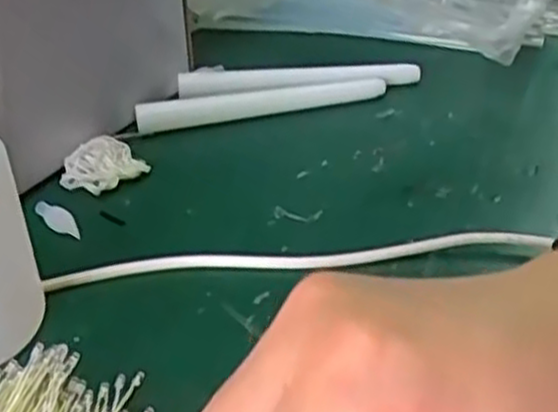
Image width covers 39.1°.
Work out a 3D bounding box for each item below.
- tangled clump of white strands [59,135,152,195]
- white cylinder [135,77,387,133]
[{"bbox_3d":[-0.095,-0.021,0.415,0.036,0.013,0.039,28,43,35],"label":"tangled clump of white strands"},{"bbox_3d":[-0.010,-0.064,0.476,0.150,0.013,0.020,-8,35,-12],"label":"white cylinder"}]

